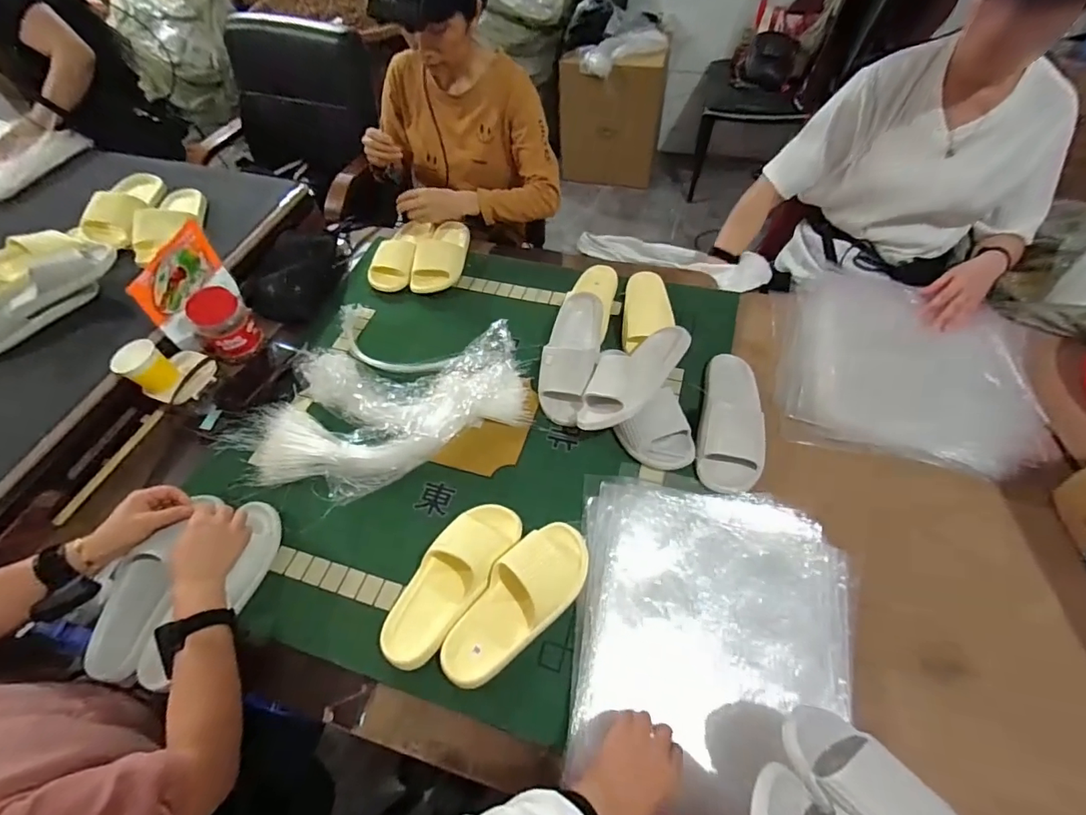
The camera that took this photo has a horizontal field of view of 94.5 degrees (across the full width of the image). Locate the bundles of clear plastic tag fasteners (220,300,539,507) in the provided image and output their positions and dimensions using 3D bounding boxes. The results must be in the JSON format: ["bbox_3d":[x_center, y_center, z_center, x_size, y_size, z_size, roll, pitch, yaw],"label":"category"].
[{"bbox_3d":[-0.281,-0.020,0.890,0.480,0.074,0.380,14,57,13],"label":"bundles of clear plastic tag fasteners"}]

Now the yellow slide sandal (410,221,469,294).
[{"bbox_3d":[-0.229,-0.344,1.138,0.103,0.060,0.210,6,55,8],"label":"yellow slide sandal"}]

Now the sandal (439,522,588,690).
[{"bbox_3d":[-0.036,0.267,0.700,0.247,0.053,0.105,-39,61,-22],"label":"sandal"}]

